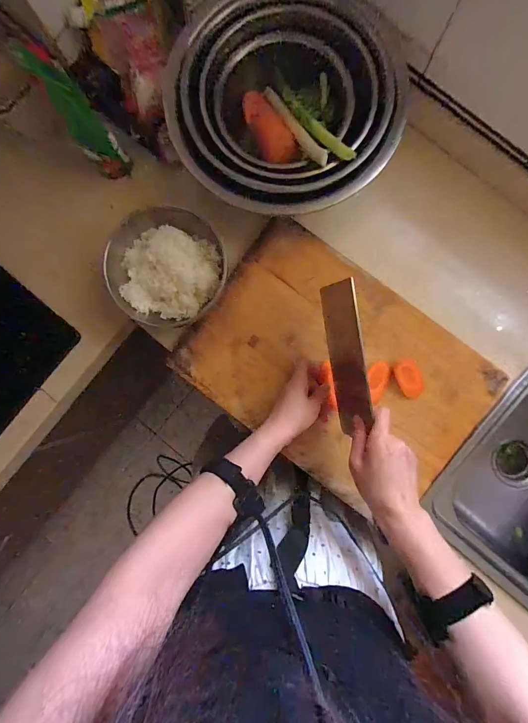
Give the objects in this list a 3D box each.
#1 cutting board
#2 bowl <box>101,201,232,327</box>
[{"bbox_3d":[0.113,0.015,0.529,0.444,0.027,0.299,37,88,1],"label":"cutting board"},{"bbox_3d":[-0.147,-0.147,0.521,0.167,0.064,0.176,0,88,0],"label":"bowl"}]

